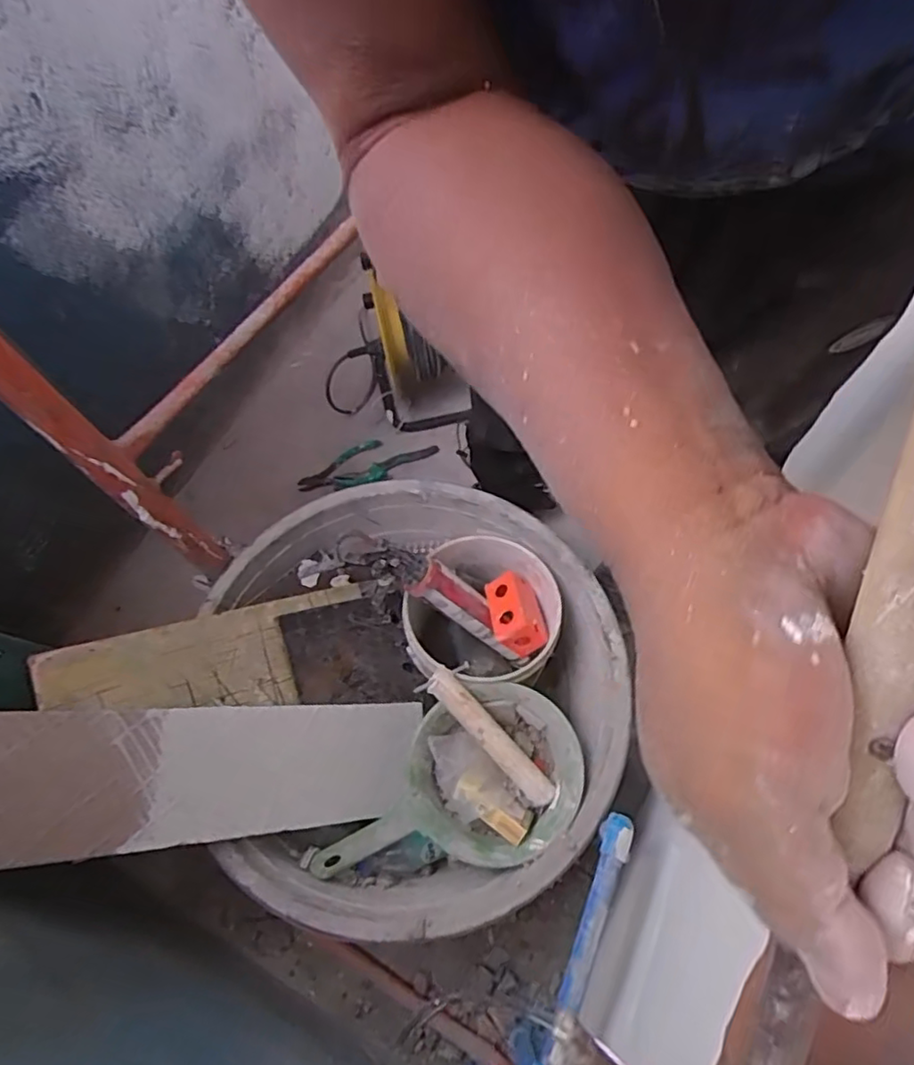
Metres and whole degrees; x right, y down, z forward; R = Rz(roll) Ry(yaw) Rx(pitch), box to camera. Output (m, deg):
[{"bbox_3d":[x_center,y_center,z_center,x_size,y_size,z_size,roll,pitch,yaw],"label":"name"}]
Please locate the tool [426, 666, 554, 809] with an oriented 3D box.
[{"bbox_3d":[0.042,0.248,0.759,0.031,0.029,0.207,-42,95,-17],"label":"tool"}]

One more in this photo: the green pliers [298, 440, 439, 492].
[{"bbox_3d":[-0.161,-0.125,1.160,0.247,0.033,0.087,-9,63,-1],"label":"green pliers"}]

